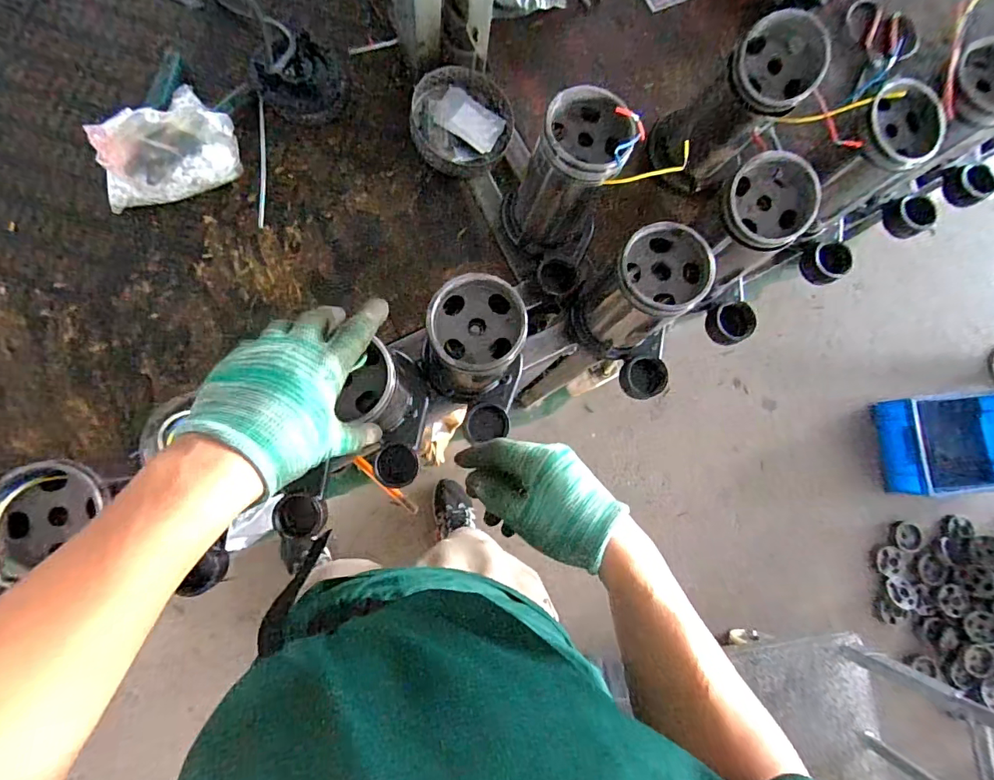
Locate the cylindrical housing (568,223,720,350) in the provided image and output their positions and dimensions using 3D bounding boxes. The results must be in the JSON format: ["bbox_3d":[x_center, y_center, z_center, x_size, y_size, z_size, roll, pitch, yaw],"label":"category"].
[{"bbox_3d":[0.155,-0.104,0.540,0.081,0.185,0.087,1,83,-6],"label":"cylindrical housing"}]

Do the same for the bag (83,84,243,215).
[{"bbox_3d":[-0.388,-0.283,0.565,0.111,0.092,0.172,30,81,-1],"label":"bag"}]

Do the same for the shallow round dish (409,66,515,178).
[{"bbox_3d":[-0.045,-0.349,0.635,0.130,0.043,0.128,1,83,-6],"label":"shallow round dish"}]

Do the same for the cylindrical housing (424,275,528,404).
[{"bbox_3d":[-0.029,-0.045,0.520,0.097,0.192,0.093,1,83,-6],"label":"cylindrical housing"}]

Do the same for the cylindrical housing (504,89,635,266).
[{"bbox_3d":[0.077,-0.224,0.551,0.107,0.196,0.099,1,83,-6],"label":"cylindrical housing"}]

